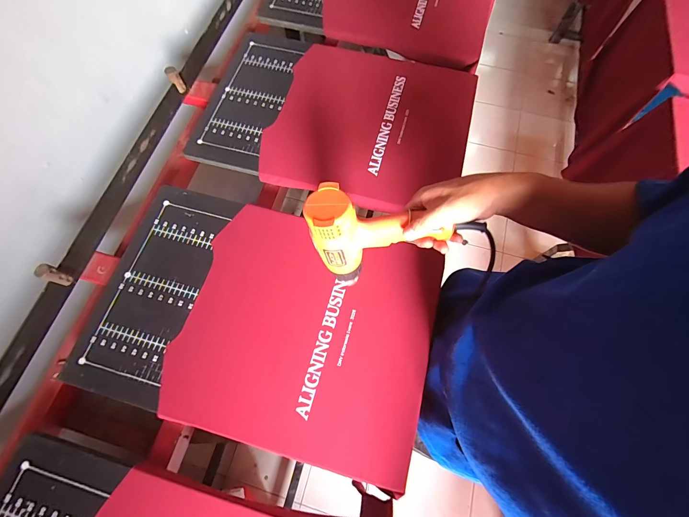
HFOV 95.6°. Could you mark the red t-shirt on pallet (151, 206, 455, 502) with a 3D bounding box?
[{"bbox_3d":[-0.064,0.120,0.543,0.422,0.023,0.385,14,70,6],"label":"red t-shirt on pallet"}]

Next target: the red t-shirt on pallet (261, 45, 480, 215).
[{"bbox_3d":[0.065,-0.316,0.701,0.418,0.022,0.402,14,70,6],"label":"red t-shirt on pallet"}]

